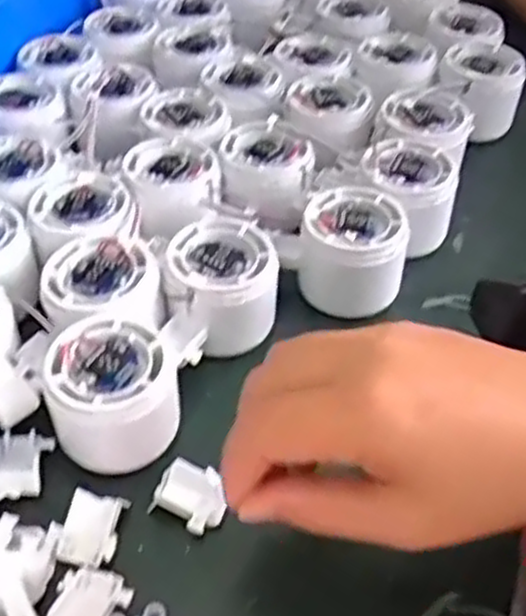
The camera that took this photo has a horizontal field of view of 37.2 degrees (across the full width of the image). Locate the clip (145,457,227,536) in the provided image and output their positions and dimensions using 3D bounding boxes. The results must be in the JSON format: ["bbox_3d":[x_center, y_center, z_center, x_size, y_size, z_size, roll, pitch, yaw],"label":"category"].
[{"bbox_3d":[-0.032,0.084,0.350,0.035,0.013,0.026,27,50,22],"label":"clip"}]

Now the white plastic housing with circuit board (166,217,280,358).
[{"bbox_3d":[-0.021,-0.011,0.410,0.059,0.040,0.061,2,45,-2],"label":"white plastic housing with circuit board"}]

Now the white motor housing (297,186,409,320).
[{"bbox_3d":[0.049,-0.030,0.436,0.055,0.050,0.054,7,45,4],"label":"white motor housing"}]

